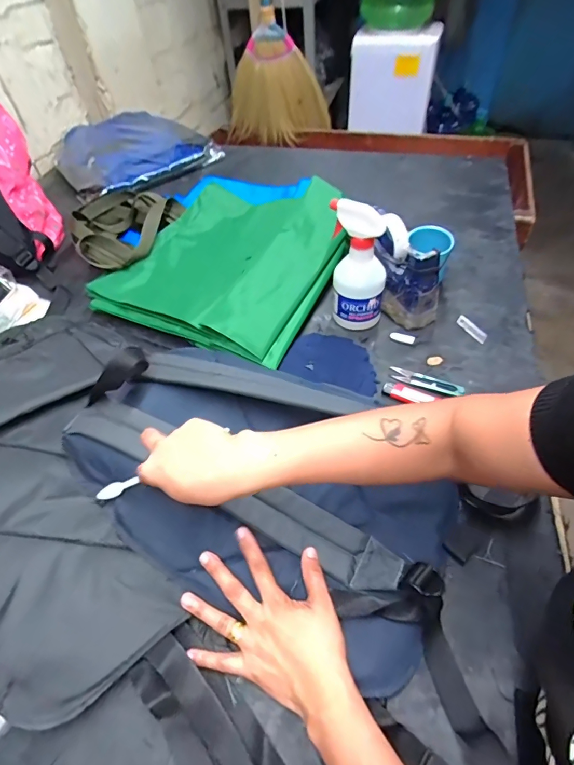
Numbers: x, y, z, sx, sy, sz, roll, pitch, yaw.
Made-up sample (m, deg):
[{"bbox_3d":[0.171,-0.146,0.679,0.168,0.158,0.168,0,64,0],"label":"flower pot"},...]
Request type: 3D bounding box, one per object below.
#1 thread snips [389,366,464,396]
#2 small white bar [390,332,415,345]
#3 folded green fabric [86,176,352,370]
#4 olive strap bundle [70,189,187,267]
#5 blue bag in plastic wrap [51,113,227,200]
[{"bbox_3d":[0.197,-0.003,0.580,0.099,0.005,0.023,21,54,20],"label":"thread snips"},{"bbox_3d":[0.179,-0.069,0.637,0.037,0.012,0.009,17,52,18],"label":"small white bar"},{"bbox_3d":[-0.102,-0.232,0.730,0.382,0.089,0.384,18,53,18],"label":"folded green fabric"},{"bbox_3d":[-0.323,-0.314,0.812,0.179,0.052,0.192,-2,49,2],"label":"olive strap bundle"},{"bbox_3d":[-0.428,-0.639,1.121,0.375,0.064,0.398,-29,53,-20],"label":"blue bag in plastic wrap"}]

